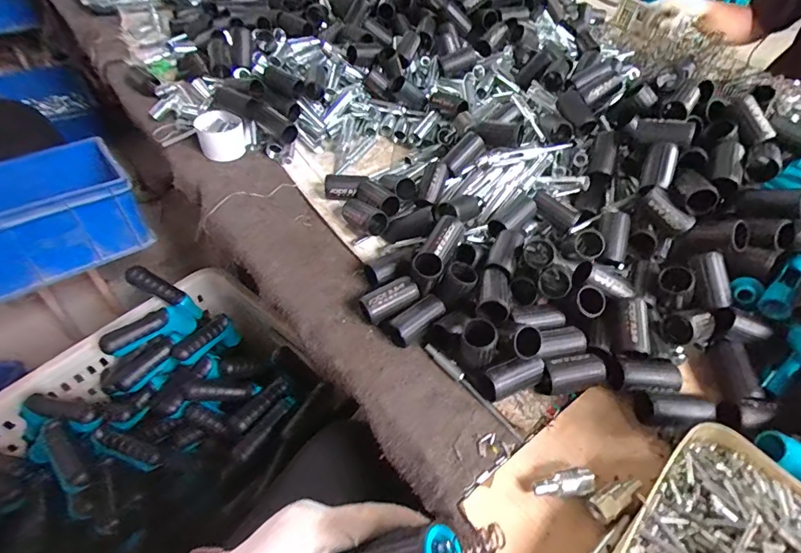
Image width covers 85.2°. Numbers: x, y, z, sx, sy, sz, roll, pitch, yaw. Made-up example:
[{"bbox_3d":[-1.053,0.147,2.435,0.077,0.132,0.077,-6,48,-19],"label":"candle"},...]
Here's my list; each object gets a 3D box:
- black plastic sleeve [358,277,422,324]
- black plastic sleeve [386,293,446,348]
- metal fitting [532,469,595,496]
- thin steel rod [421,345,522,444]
[{"bbox_3d":[-0.010,0.027,0.479,0.061,0.029,0.030,-19,54,-21],"label":"black plastic sleeve"},{"bbox_3d":[0.018,0.048,0.463,0.028,0.029,0.074,39,56,25],"label":"black plastic sleeve"},{"bbox_3d":[0.138,0.178,0.370,0.052,0.016,0.018,-5,50,-10],"label":"metal fitting"},{"bbox_3d":[0.070,0.111,0.432,0.010,0.006,0.126,-31,59,-29],"label":"thin steel rod"}]

